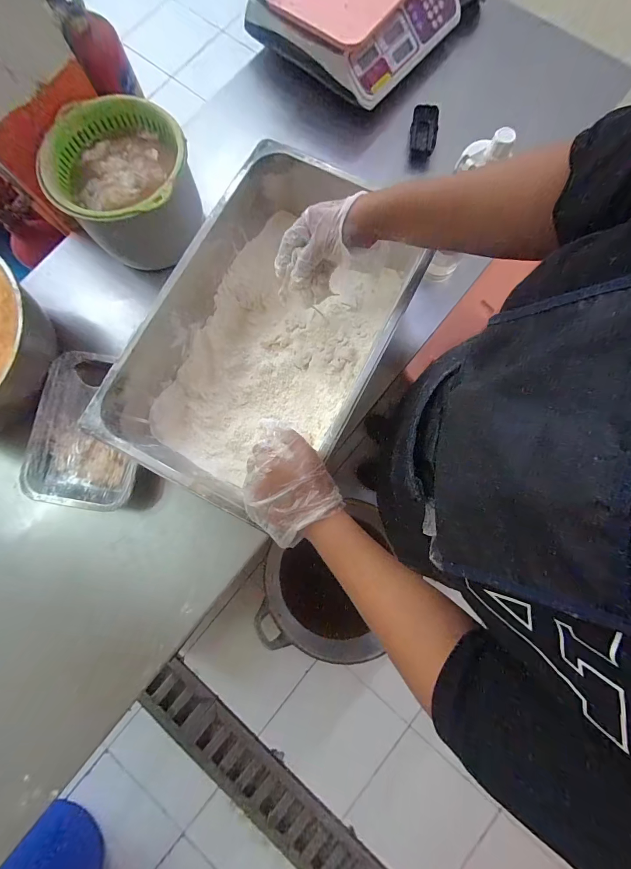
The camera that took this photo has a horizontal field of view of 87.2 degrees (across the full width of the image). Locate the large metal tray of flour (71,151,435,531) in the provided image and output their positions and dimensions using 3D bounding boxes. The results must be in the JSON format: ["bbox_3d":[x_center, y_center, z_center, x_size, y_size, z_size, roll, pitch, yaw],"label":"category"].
[{"bbox_3d":[-0.078,-0.155,0.542,0.300,0.160,0.506,28,79,7],"label":"large metal tray of flour"}]

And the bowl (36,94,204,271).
[{"bbox_3d":[-0.313,-0.428,0.593,0.201,0.153,0.212,-3,77,0],"label":"bowl"}]

